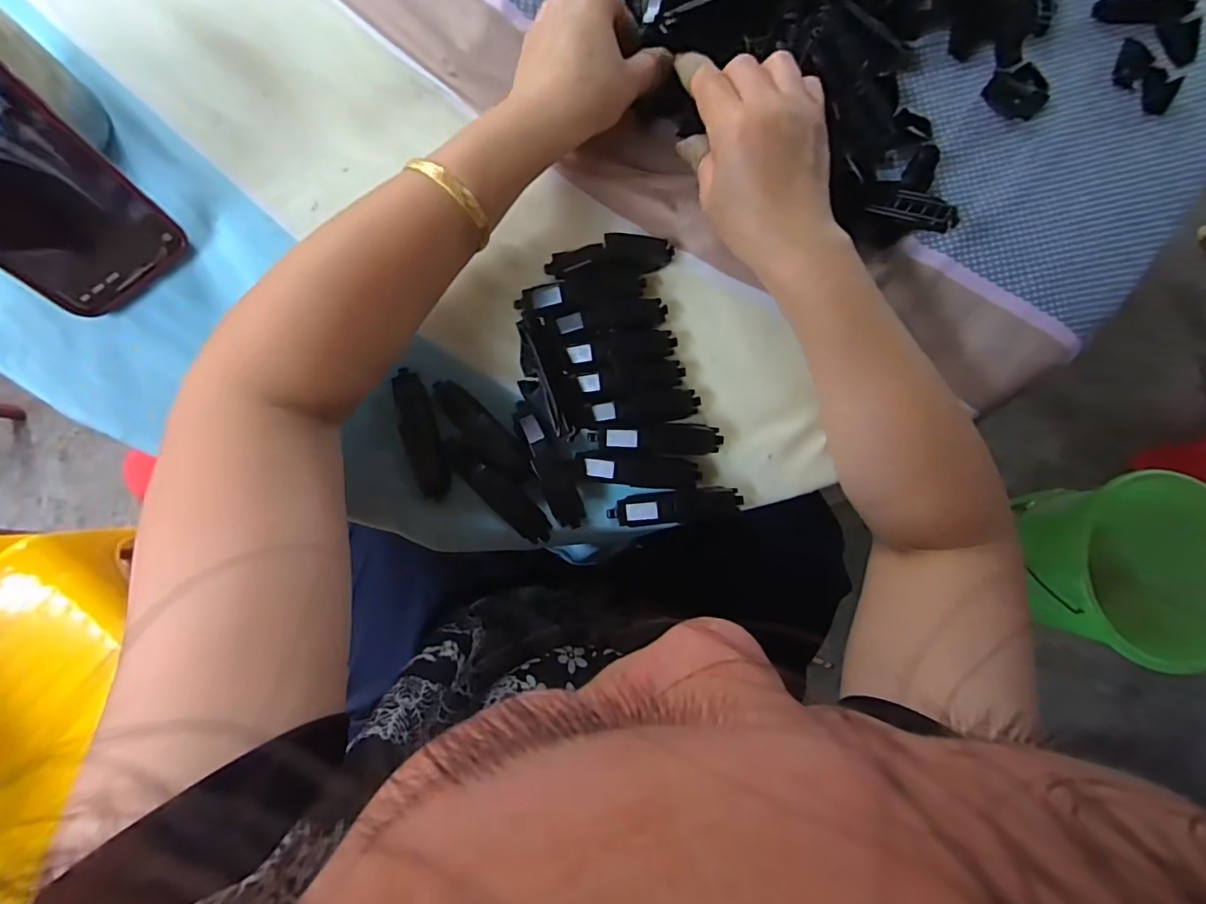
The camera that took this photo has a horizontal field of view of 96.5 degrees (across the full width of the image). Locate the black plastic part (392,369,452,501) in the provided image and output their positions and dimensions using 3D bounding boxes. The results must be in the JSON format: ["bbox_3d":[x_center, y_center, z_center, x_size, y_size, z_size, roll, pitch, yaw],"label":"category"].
[{"bbox_3d":[-0.108,-0.011,0.318,0.018,0.014,0.080,-17,86,-7],"label":"black plastic part"}]

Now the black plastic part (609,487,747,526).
[{"bbox_3d":[0.045,0.033,0.326,0.080,0.023,0.019,-7,85,-6],"label":"black plastic part"}]

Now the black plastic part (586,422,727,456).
[{"bbox_3d":[0.034,-0.008,0.329,0.081,0.014,0.020,-1,84,-6],"label":"black plastic part"}]

